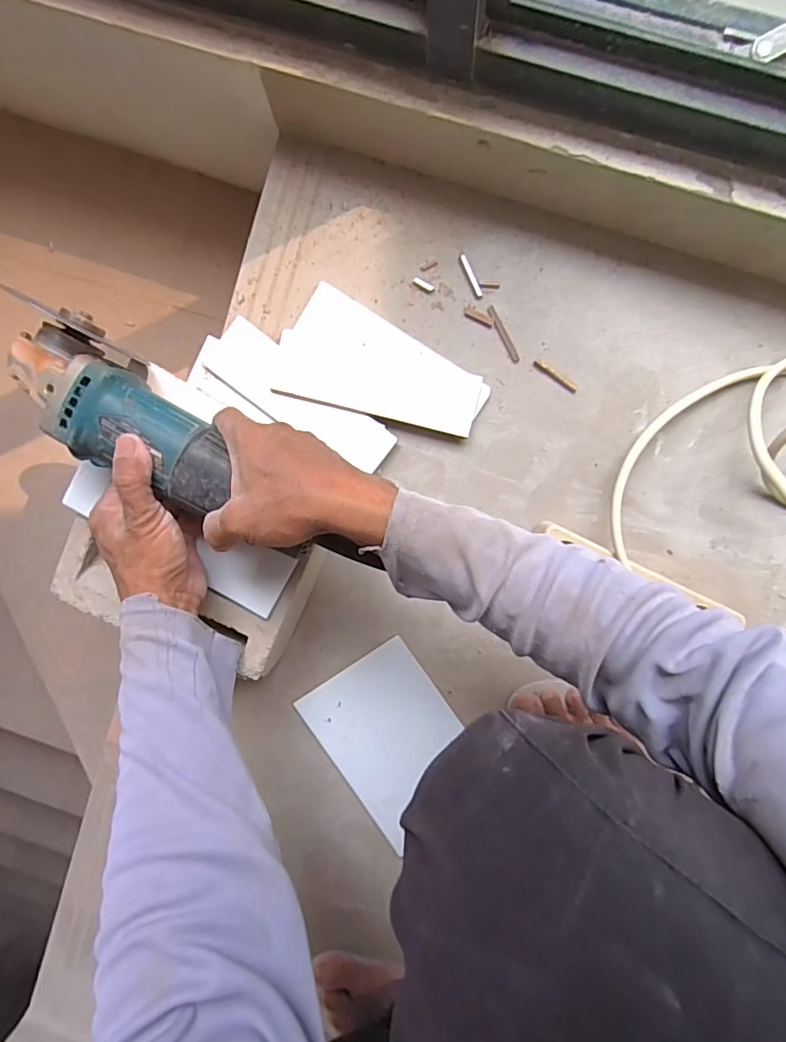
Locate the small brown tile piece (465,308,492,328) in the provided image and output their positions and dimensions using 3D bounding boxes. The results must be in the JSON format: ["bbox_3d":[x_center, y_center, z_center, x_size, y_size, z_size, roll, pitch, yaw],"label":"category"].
[{"bbox_3d":[0.083,-0.197,0.486,0.029,0.004,0.009,29,96,1],"label":"small brown tile piece"}]

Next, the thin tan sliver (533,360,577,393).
[{"bbox_3d":[0.157,-0.139,0.483,0.048,0.004,0.008,37,97,0],"label":"thin tan sliver"}]

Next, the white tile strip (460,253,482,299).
[{"bbox_3d":[0.075,-0.234,0.480,0.007,0.004,0.044,-24,93,6],"label":"white tile strip"}]

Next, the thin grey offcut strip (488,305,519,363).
[{"bbox_3d":[0.107,-0.180,0.483,0.008,0.004,0.058,-26,92,6],"label":"thin grey offcut strip"}]

